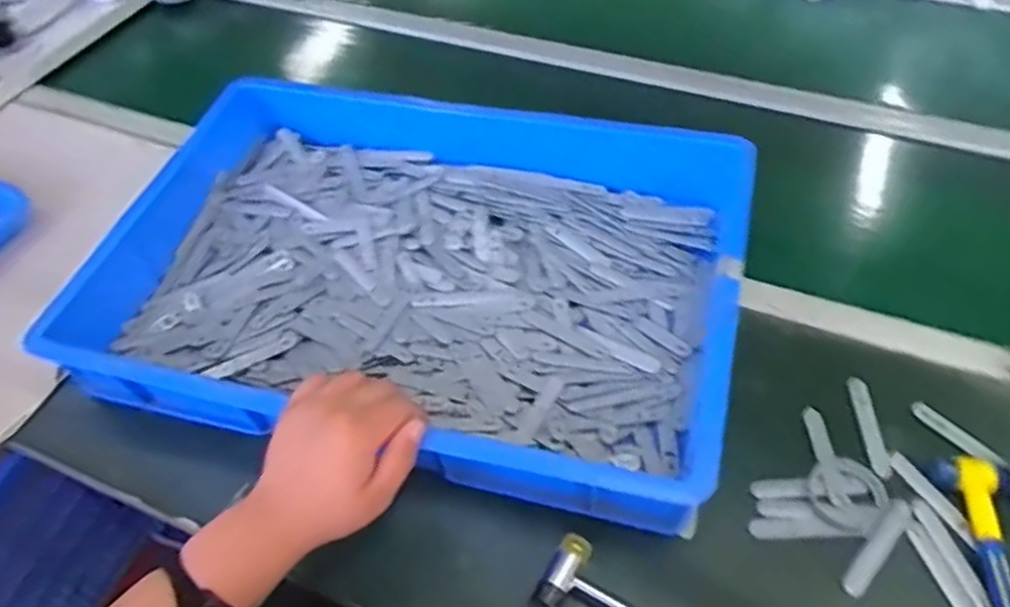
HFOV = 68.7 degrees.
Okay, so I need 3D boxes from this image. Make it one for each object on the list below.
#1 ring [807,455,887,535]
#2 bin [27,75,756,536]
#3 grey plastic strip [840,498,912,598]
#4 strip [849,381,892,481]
[{"bbox_3d":[0.284,0.156,0.608,0.062,0.010,0.063,-2,50,2],"label":"ring"},{"bbox_3d":[-0.081,-0.048,0.746,0.593,0.087,0.428,10,51,12],"label":"bin"},{"bbox_3d":[0.296,0.191,0.583,0.018,0.004,0.099,35,60,28],"label":"grey plastic strip"},{"bbox_3d":[0.321,0.109,0.651,0.015,0.006,0.097,-1,50,3],"label":"strip"}]

